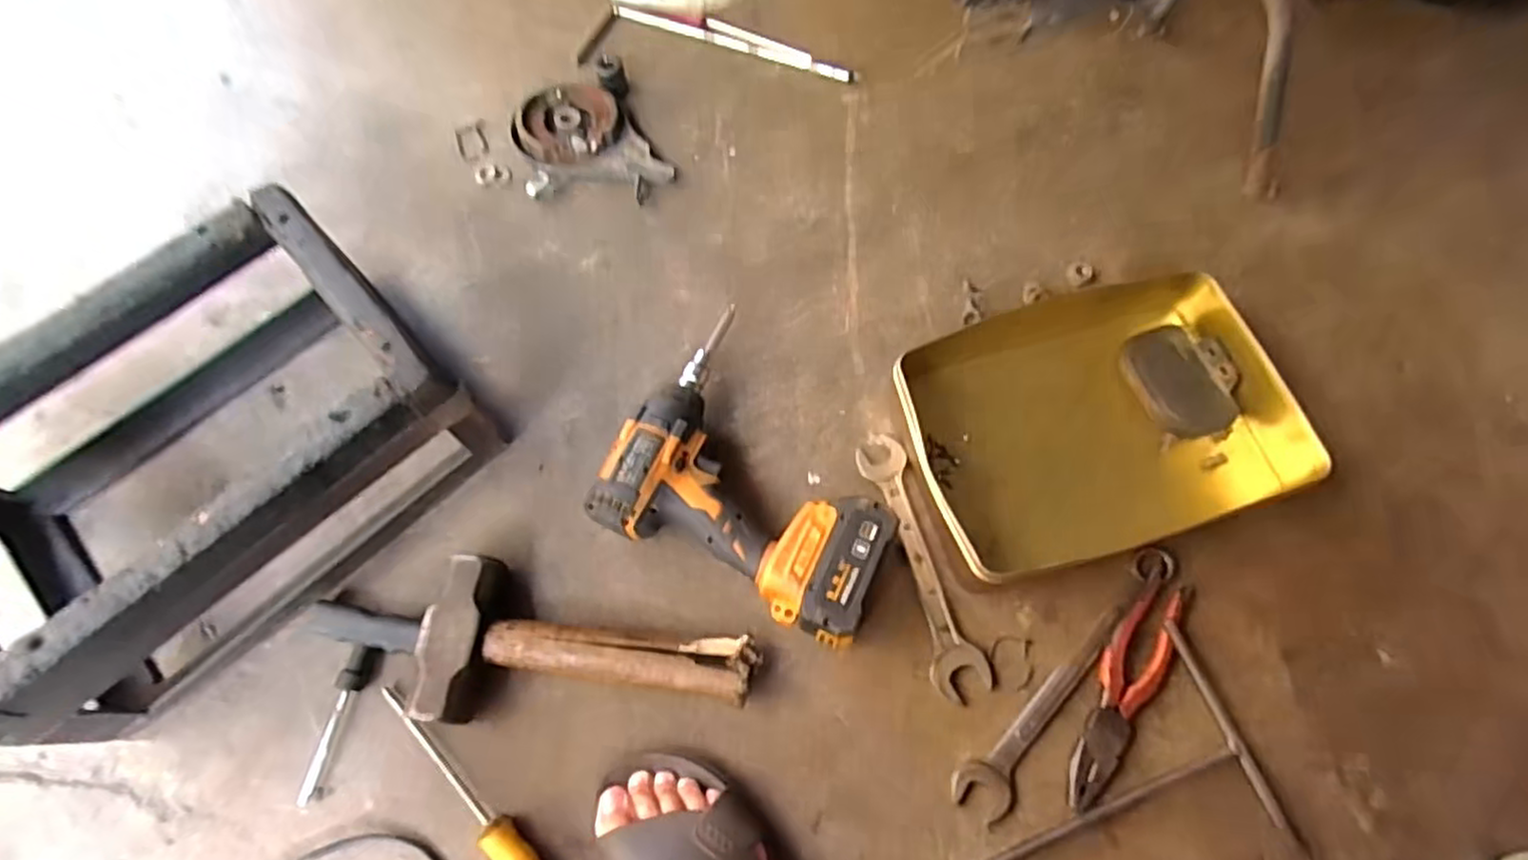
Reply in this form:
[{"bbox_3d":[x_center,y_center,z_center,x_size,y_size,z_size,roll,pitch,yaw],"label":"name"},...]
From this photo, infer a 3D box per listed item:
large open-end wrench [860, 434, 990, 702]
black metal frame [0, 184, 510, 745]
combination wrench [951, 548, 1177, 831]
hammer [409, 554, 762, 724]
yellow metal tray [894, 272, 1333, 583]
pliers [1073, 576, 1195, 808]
[{"bbox_3d":[0.128,0.105,0.594,0.043,0.007,0.222,-14,67,-5],"label":"large open-end wrench"},{"bbox_3d":[-0.446,0.005,0.563,0.344,0.156,0.299,-43,72,-15],"label":"black metal frame"},{"bbox_3d":[0.241,0.189,0.551,0.041,0.017,0.256,42,74,17],"label":"combination wrench"},{"bbox_3d":[-0.136,0.175,0.549,0.251,0.047,0.120,8,67,4],"label":"hammer"},{"bbox_3d":[0.282,-0.015,0.615,0.319,0.056,0.219,-16,67,-6],"label":"yellow metal tray"},{"bbox_3d":[0.276,0.197,0.547,0.041,0.018,0.187,29,70,13],"label":"pliers"}]

